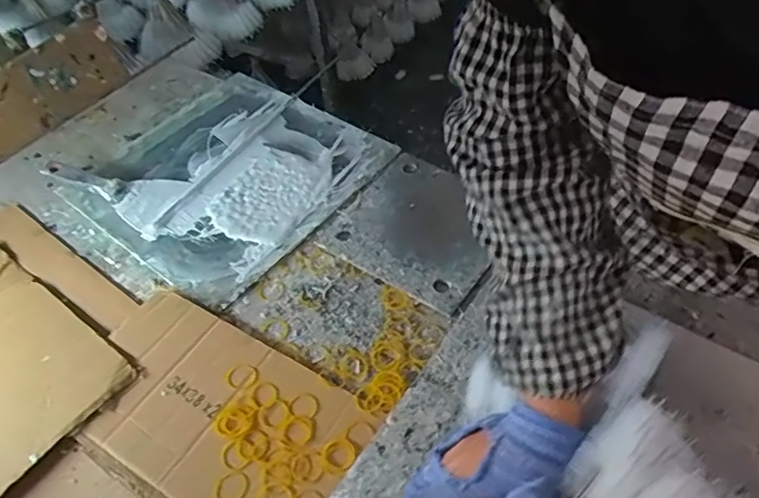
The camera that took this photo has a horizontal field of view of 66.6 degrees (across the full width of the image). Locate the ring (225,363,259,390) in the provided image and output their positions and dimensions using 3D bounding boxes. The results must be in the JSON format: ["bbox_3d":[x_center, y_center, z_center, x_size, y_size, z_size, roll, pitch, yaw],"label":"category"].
[{"bbox_3d":[-0.141,0.129,0.592,0.030,0.004,0.030,-2,50,2],"label":"ring"}]

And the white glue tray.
[{"bbox_3d":[-0.215,-0.119,0.808,0.355,0.023,0.350,32,59,26],"label":"white glue tray"}]

